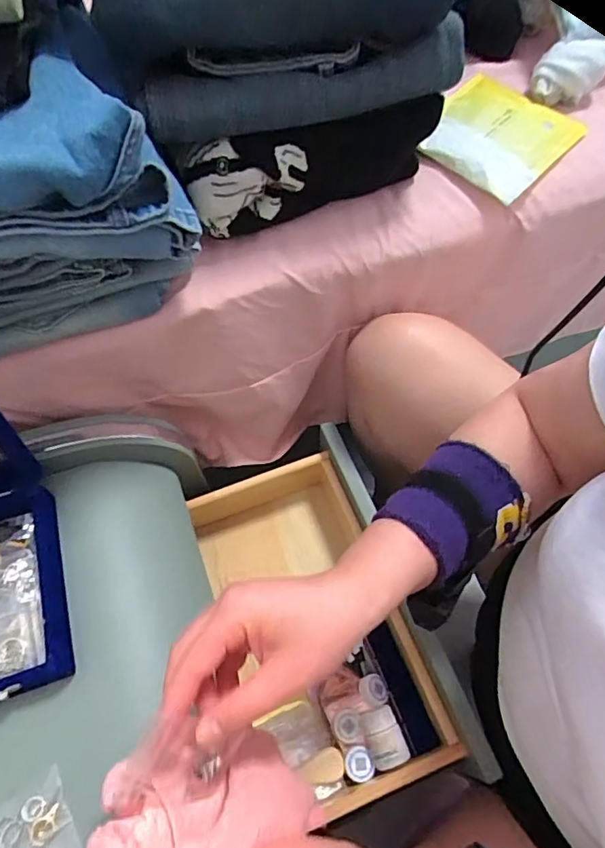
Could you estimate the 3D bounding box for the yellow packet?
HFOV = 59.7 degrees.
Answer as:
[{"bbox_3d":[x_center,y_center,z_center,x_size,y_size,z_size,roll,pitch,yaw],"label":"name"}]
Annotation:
[{"bbox_3d":[0.197,-0.293,0.533,0.127,0.021,0.148,38,71,7],"label":"yellow packet"}]

